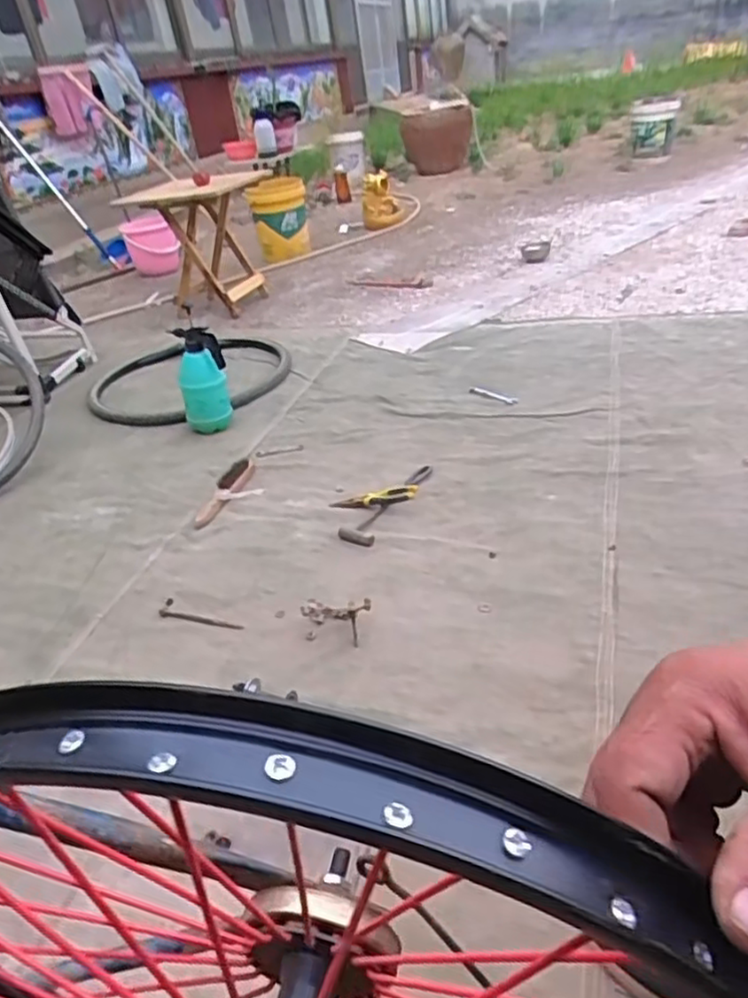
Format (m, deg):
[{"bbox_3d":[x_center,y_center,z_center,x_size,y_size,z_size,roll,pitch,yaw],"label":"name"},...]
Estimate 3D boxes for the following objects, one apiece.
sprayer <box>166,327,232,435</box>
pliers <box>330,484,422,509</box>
[{"bbox_3d":[-0.474,-0.329,1.857,0.130,0.273,0.110,-16,33,-11],"label":"sprayer"},{"bbox_3d":[0.003,-0.002,1.498,0.210,0.025,0.056,-9,27,35],"label":"pliers"}]

